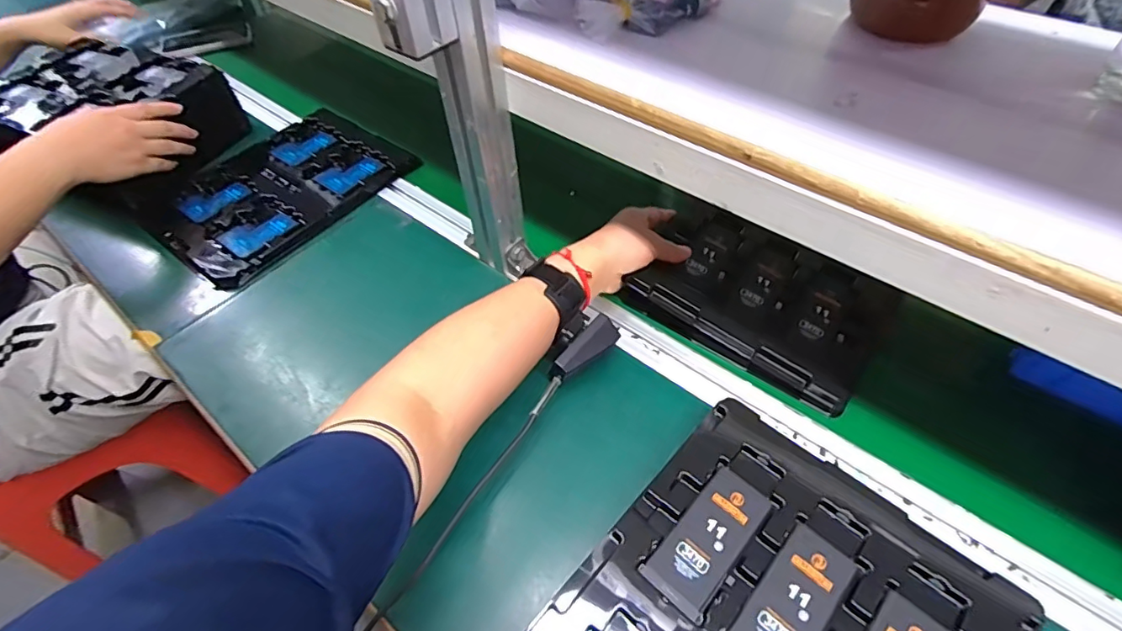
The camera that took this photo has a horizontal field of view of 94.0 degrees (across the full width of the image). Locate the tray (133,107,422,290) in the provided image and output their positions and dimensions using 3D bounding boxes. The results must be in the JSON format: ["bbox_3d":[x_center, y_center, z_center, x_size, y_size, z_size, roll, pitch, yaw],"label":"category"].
[{"bbox_3d":[-0.369,-0.173,0.686,0.217,0.018,0.287,32,60,22],"label":"tray"}]

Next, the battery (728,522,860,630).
[{"bbox_3d":[0.149,0.185,0.335,0.044,0.004,0.101,36,61,26],"label":"battery"}]

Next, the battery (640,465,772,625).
[{"bbox_3d":[0.103,0.154,0.362,0.045,0.004,0.099,36,61,26],"label":"battery"}]

